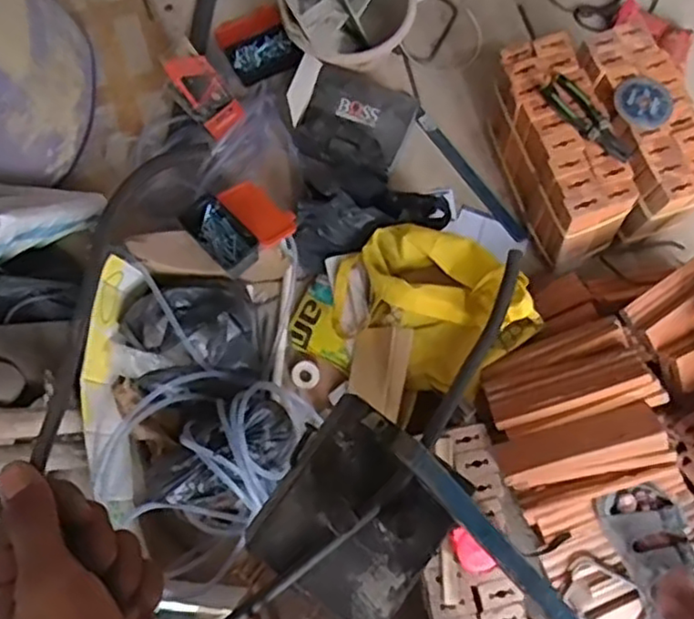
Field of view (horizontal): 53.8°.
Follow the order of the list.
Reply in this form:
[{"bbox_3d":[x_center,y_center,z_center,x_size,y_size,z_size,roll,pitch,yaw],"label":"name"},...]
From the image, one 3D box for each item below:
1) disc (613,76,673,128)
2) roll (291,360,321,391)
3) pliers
[{"bbox_3d":[0.512,-0.358,1.182,0.097,0.010,0.090,0,77,1],"label":"disc"},{"bbox_3d":[-0.079,0.125,1.312,0.050,0.014,0.055,0,77,1],"label":"roll"},{"bbox_3d":[0.410,-0.326,1.169,0.061,0.014,0.189,-41,80,-8],"label":"pliers"}]

